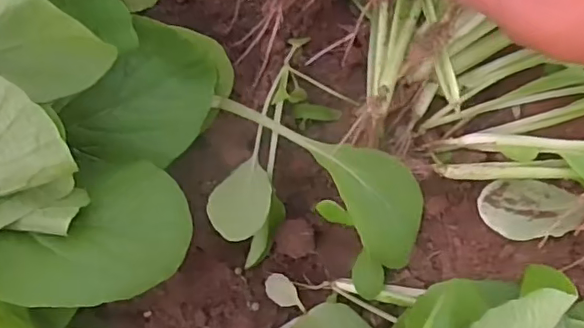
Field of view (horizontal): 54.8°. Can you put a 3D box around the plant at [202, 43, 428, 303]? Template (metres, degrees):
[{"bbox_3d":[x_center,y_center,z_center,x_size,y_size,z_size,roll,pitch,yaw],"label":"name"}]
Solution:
[{"bbox_3d":[0.008,0.015,0.381,0.125,0.054,0.173,-36,85,5],"label":"plant"}]

